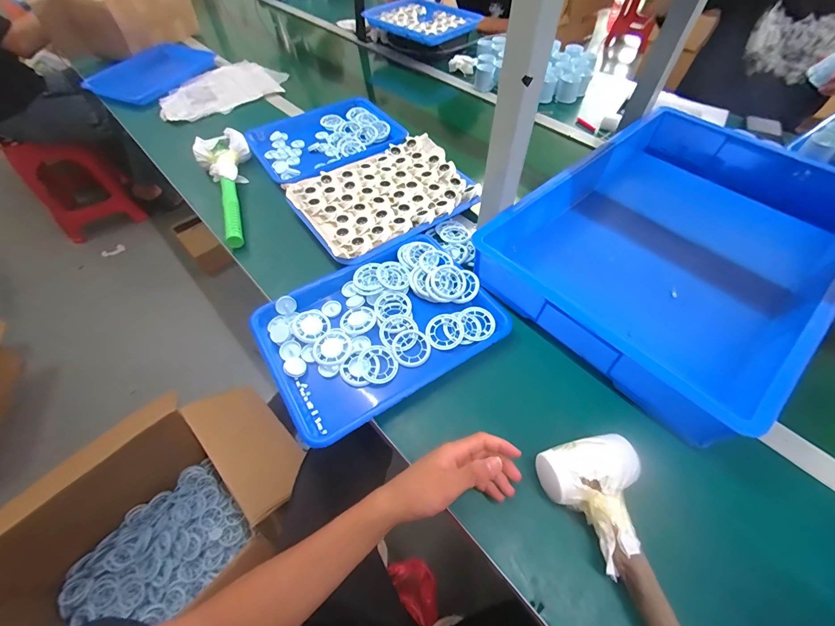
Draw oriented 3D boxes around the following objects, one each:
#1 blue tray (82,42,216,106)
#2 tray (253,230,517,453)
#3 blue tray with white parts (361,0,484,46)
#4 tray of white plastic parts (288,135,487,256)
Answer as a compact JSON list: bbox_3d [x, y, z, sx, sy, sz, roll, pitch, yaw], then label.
[{"bbox_3d":[-0.808,-0.735,1.088,0.262,0.048,0.312,28,60,20],"label":"blue tray"},{"bbox_3d":[-0.058,0.017,0.550,0.337,0.034,0.254,-28,58,-17],"label":"tray"},{"bbox_3d":[-0.001,-0.944,1.151,0.247,0.045,0.359,-40,62,-23],"label":"blue tray with white parts"},{"bbox_3d":[-0.058,-0.238,0.711,0.330,0.031,0.237,-30,59,-18],"label":"tray of white plastic parts"}]

